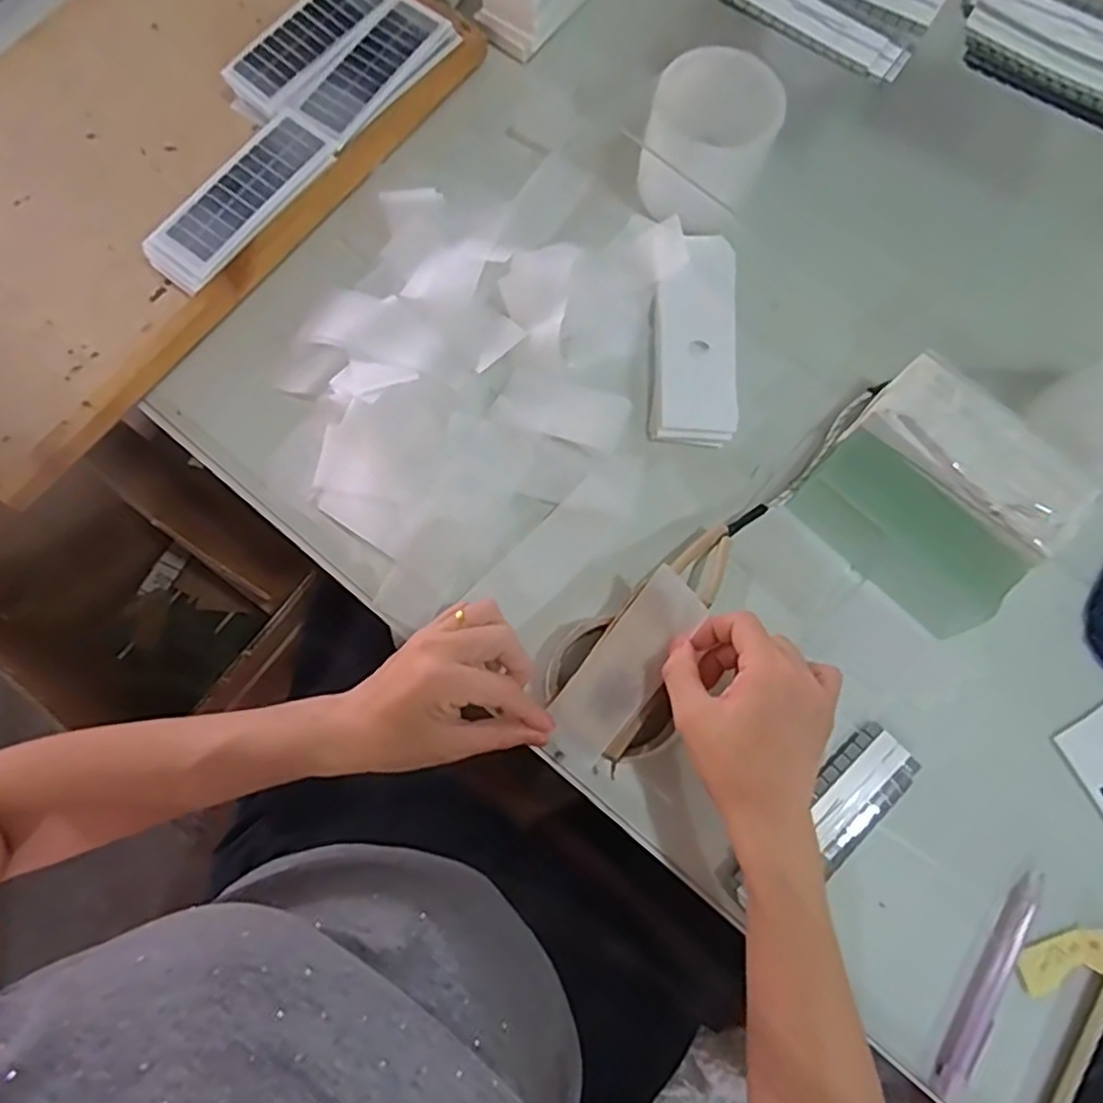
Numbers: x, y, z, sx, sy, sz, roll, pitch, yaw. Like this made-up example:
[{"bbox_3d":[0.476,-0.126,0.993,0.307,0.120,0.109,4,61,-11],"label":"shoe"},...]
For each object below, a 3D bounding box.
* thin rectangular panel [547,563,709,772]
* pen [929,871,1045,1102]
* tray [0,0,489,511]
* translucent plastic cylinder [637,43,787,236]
[{"bbox_3d":[0.046,0.070,0.437,0.044,0.006,0.123,37,87,13],"label":"thin rectangular panel"},{"bbox_3d":[0.266,0.260,0.428,0.017,0.007,0.139,32,79,6],"label":"pen"},{"bbox_3d":[-0.322,-0.312,0.532,0.306,0.030,0.493,36,79,7],"label":"tray"},{"bbox_3d":[0.112,-0.291,0.516,0.084,0.082,0.088,0,77,-1],"label":"translucent plastic cylinder"}]

